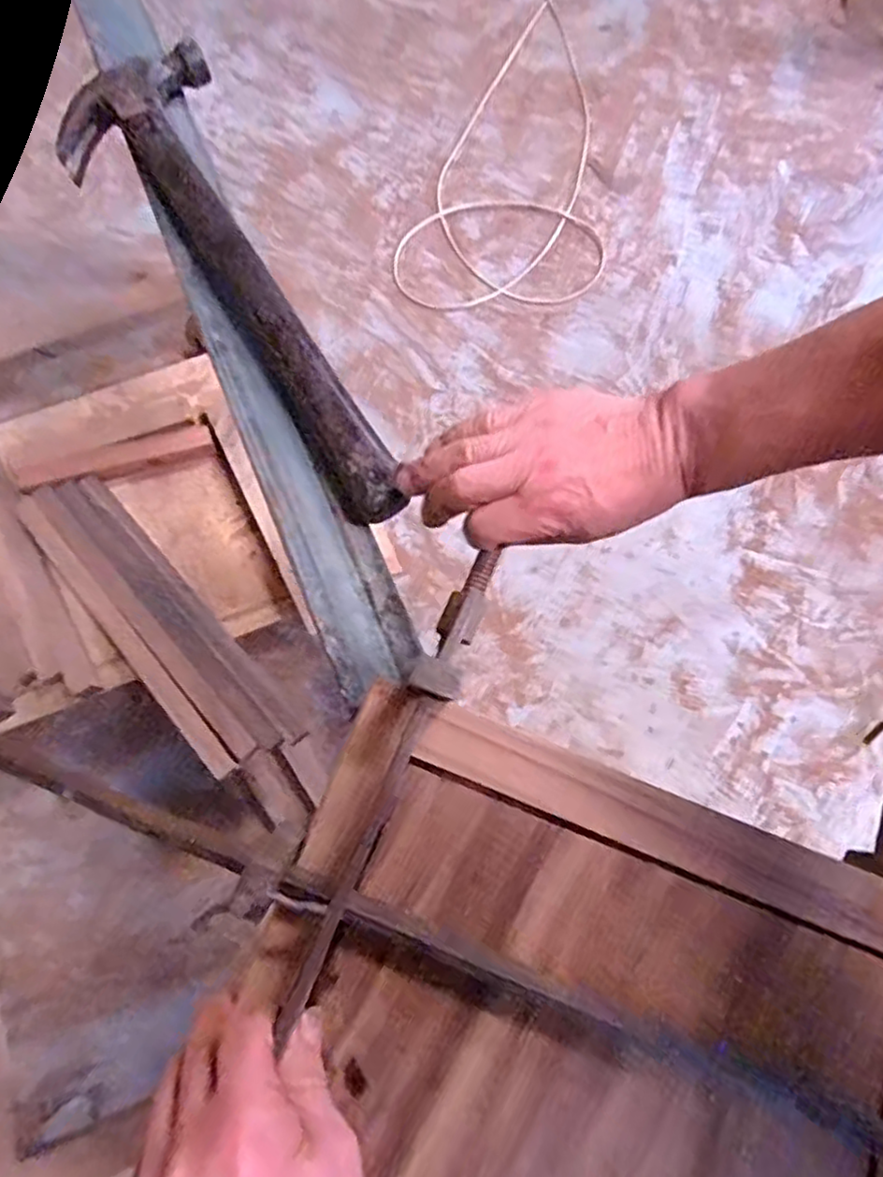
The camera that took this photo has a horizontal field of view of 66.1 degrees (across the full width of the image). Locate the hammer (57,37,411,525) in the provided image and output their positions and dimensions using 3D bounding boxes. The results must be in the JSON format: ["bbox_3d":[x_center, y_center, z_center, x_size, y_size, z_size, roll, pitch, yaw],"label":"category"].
[{"bbox_3d":[-0.144,-0.209,0.460,0.119,0.042,0.404,-28,77,-7],"label":"hammer"}]

